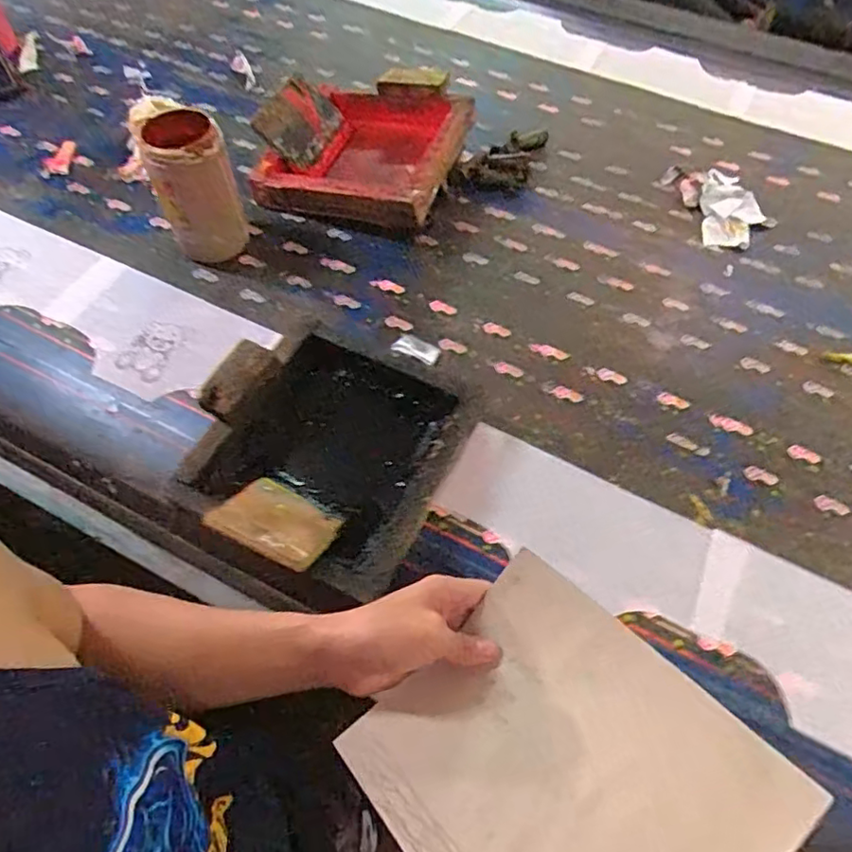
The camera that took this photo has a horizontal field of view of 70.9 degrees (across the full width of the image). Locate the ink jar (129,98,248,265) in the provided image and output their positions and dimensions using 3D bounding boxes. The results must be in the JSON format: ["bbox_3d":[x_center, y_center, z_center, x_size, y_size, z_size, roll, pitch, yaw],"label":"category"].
[{"bbox_3d":[-0.286,-0.295,0.744,0.088,0.179,0.089,1,59,-2],"label":"ink jar"}]

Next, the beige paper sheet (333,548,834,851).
[{"bbox_3d":[0.079,0.215,0.373,0.196,0.019,0.218,-42,51,-10],"label":"beige paper sheet"}]

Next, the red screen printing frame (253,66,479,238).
[{"bbox_3d":[-0.095,-0.410,0.893,0.281,0.114,0.257,11,59,6],"label":"red screen printing frame"}]

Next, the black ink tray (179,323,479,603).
[{"bbox_3d":[-0.103,0.017,0.643,0.252,0.078,0.278,25,62,14],"label":"black ink tray"}]

